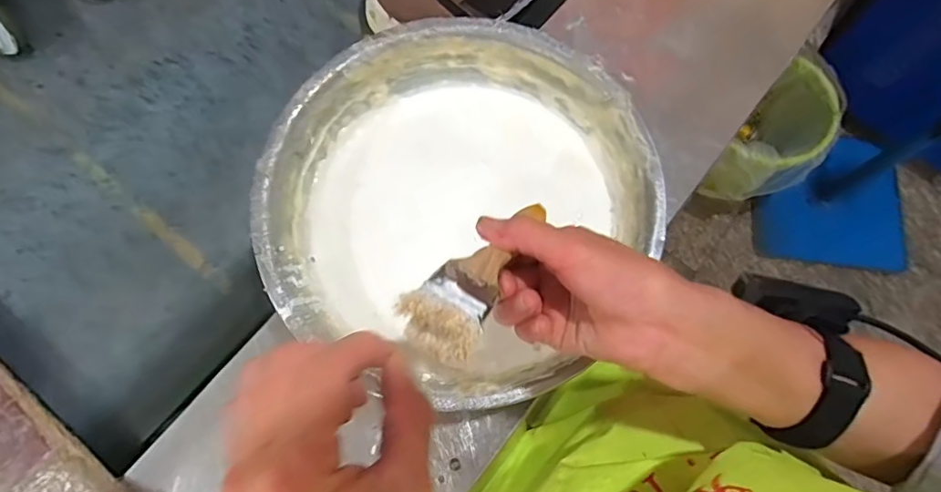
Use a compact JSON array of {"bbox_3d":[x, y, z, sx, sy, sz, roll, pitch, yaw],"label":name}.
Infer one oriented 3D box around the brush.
[{"bbox_3d":[0.008,0.010,0.279,0.039,0.013,0.149,33,38,8],"label":"brush"}]

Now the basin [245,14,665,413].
[{"bbox_3d":[-0.015,-0.039,0.462,0.305,0.092,0.322,0,73,1],"label":"basin"}]

